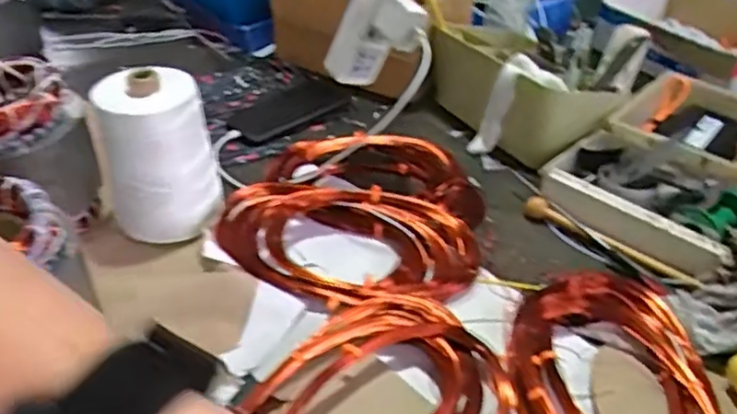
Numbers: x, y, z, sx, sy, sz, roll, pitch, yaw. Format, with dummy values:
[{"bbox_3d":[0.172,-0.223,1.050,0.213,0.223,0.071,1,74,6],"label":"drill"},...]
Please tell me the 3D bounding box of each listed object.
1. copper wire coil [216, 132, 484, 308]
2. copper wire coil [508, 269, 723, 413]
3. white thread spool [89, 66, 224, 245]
[{"bbox_3d":[-0.016,-0.001,0.719,0.265,0.036,0.276,0,38,0],"label":"copper wire coil"},{"bbox_3d":[0.199,0.140,0.538,0.155,0.031,0.223,5,38,7],"label":"copper wire coil"},{"bbox_3d":[-0.216,-0.050,0.681,0.108,0.164,0.089,-14,40,-17],"label":"white thread spool"}]

